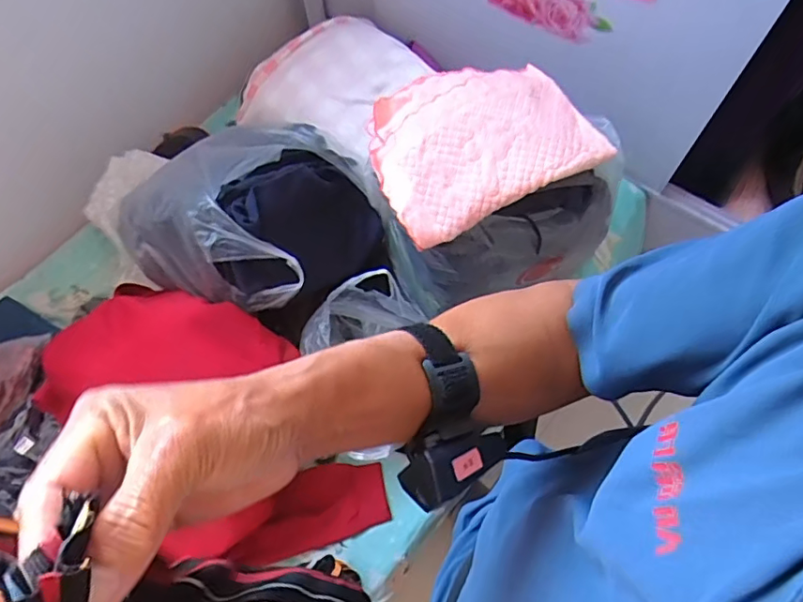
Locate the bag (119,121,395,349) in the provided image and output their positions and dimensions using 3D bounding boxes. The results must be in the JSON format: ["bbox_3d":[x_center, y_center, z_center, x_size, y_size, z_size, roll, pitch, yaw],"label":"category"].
[{"bbox_3d":[-0.257,-0.145,0.998,0.409,0.272,0.339,22,68,12],"label":"bag"}]

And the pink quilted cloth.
[{"bbox_3d":[0.123,-0.258,0.868,0.347,0.066,0.245,-25,66,-8],"label":"pink quilted cloth"}]

